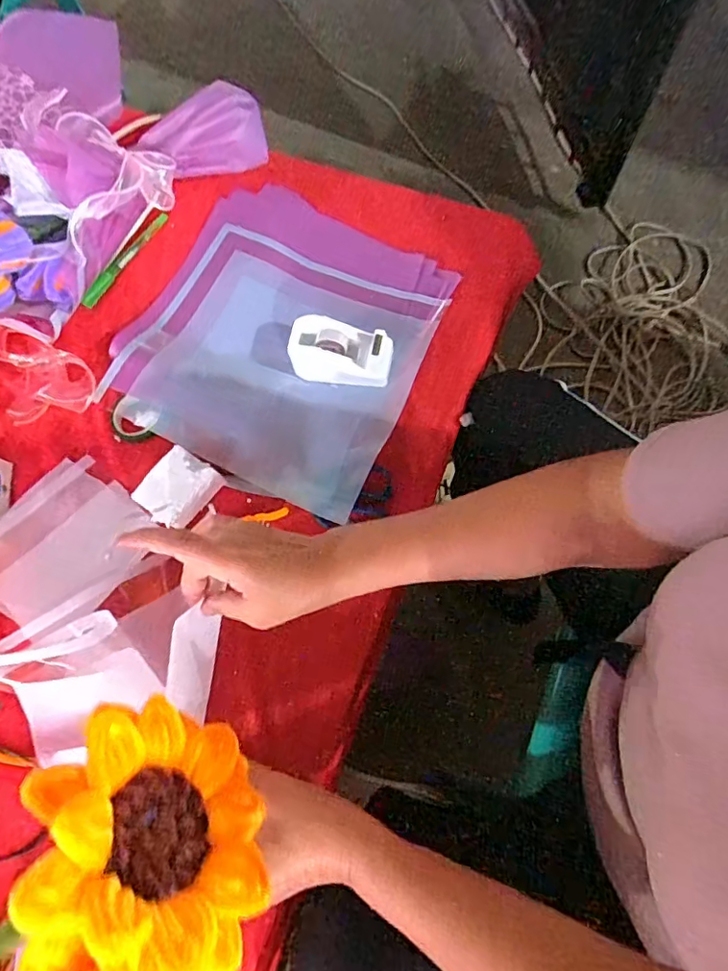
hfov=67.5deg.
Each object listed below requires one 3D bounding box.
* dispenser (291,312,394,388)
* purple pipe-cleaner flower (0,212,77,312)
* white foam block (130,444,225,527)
[{"bbox_3d":[-0.023,-0.136,0.557,0.104,0.044,0.053,13,72,6],"label":"dispenser"},{"bbox_3d":[-0.350,-0.207,0.536,0.079,0.082,0.114,39,76,13],"label":"purple pipe-cleaner flower"},{"bbox_3d":[-0.173,0.003,0.511,0.053,0.031,0.066,29,74,11],"label":"white foam block"}]

